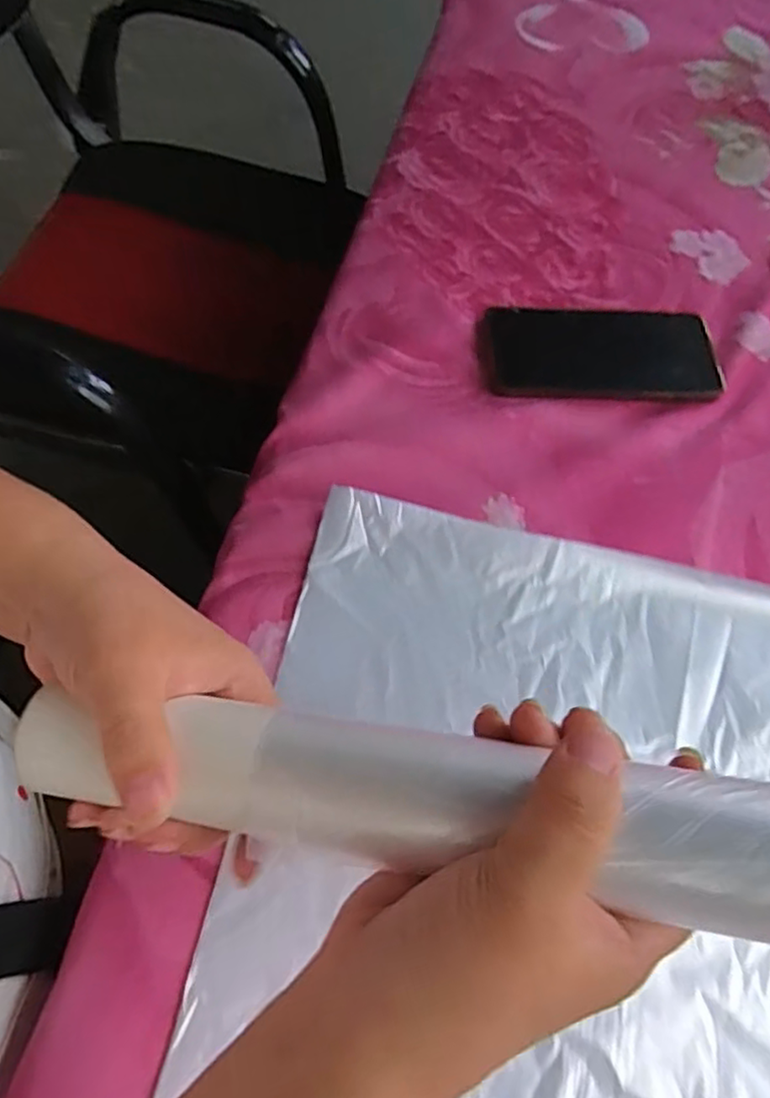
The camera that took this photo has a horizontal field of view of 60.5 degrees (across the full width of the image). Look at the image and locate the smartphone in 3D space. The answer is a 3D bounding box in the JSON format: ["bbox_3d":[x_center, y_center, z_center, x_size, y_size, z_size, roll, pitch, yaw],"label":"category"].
[{"bbox_3d":[0.153,-0.140,0.467,0.163,0.012,0.081,1,64,-2],"label":"smartphone"}]

